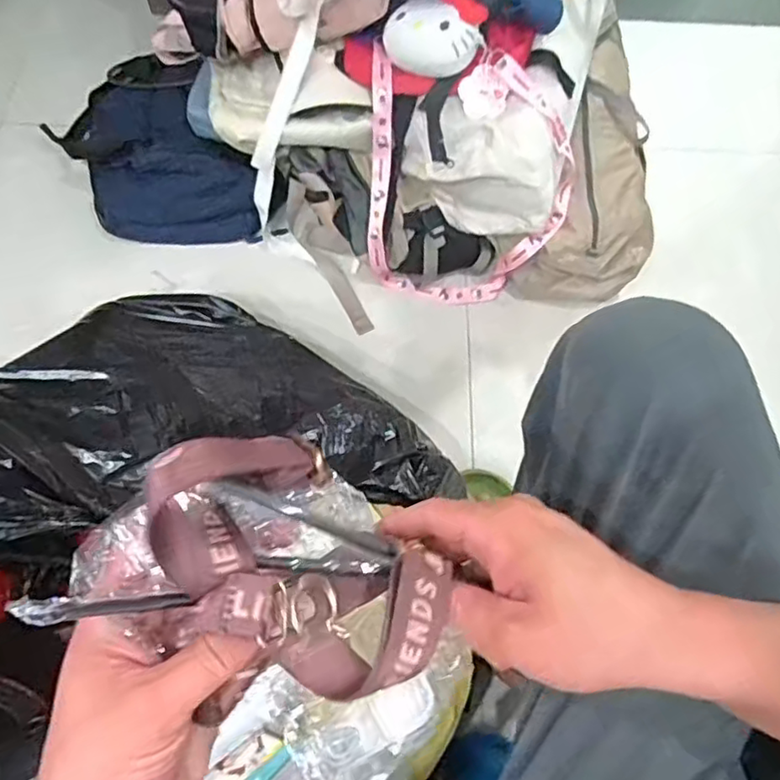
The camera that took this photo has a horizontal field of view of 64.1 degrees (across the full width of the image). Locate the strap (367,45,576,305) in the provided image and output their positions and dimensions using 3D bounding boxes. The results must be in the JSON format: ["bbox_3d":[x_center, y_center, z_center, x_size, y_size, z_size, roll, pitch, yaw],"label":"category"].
[{"bbox_3d":[0.116,-0.300,0.896,0.291,0.281,0.231,2,67,-2],"label":"strap"}]

